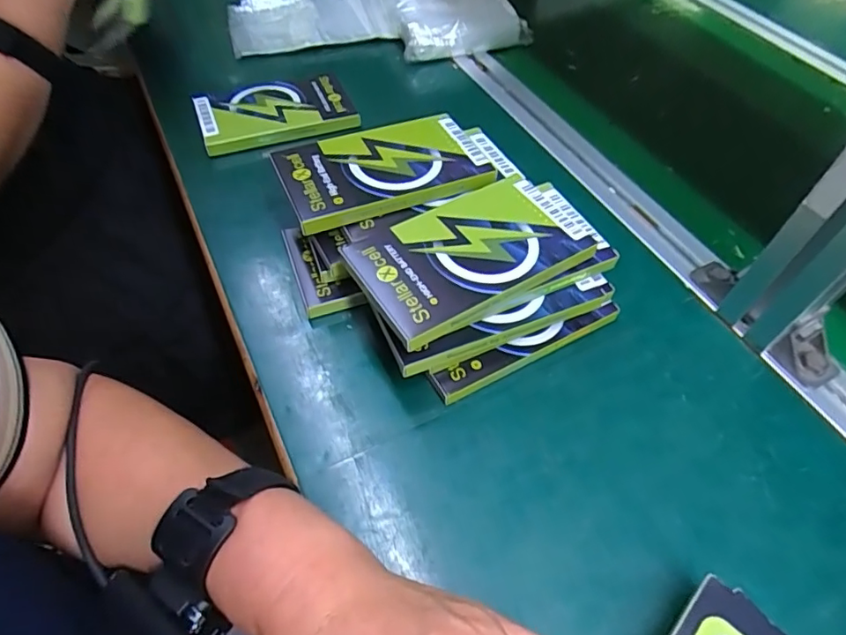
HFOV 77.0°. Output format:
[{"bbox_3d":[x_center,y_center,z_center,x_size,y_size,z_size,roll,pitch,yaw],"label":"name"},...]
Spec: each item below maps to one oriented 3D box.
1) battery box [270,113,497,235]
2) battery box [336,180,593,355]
[{"bbox_3d":[-0.027,-0.103,0.357,0.134,0.010,0.082,-22,56,-16],"label":"battery box"},{"bbox_3d":[0.028,-0.040,0.319,0.135,0.013,0.081,-26,57,-18],"label":"battery box"}]

